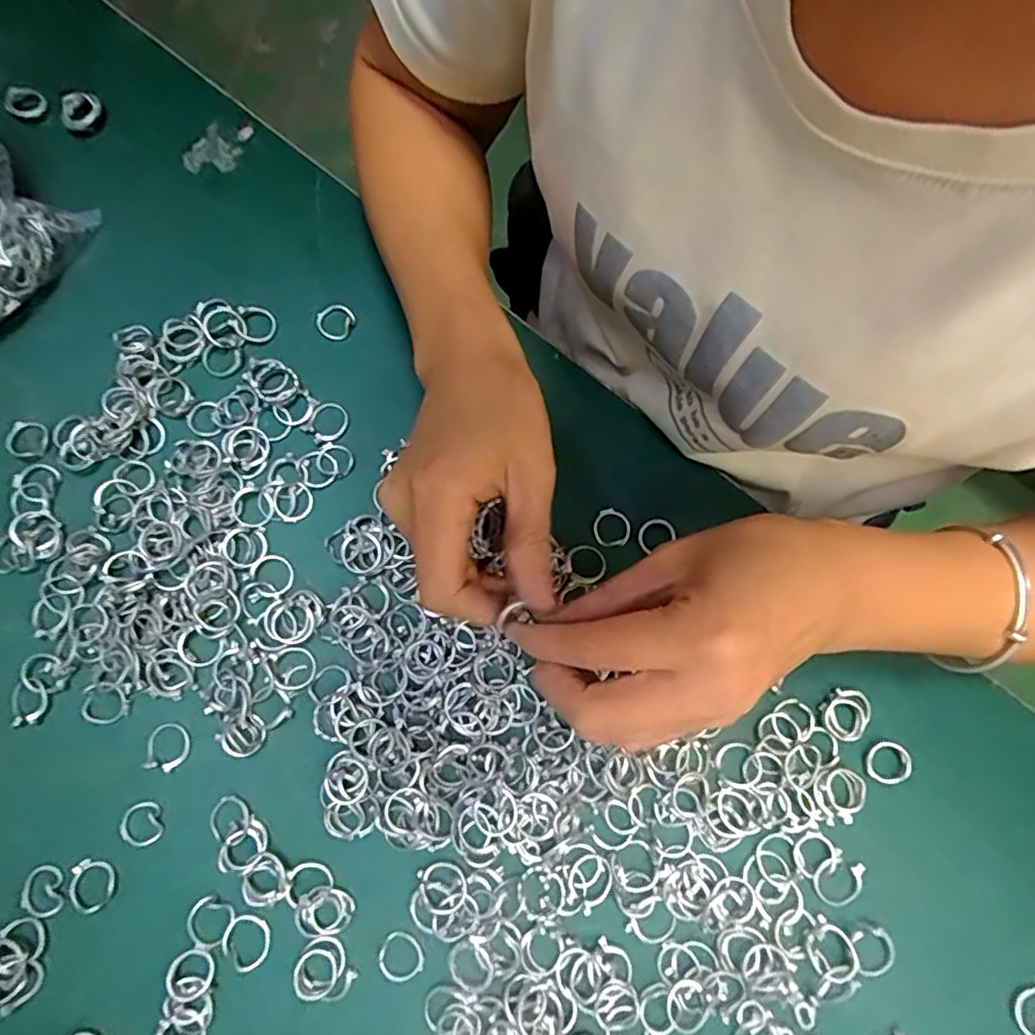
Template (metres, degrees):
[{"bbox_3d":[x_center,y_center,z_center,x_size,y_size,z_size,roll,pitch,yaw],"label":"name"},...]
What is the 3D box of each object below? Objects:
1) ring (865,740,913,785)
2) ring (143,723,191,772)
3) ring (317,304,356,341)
[{"bbox_3d":[0.183,0.121,0.301,0.020,0.005,0.020,0,79,1],"label":"ring"},{"bbox_3d":[-0.178,0.116,0.308,0.023,0.004,0.023,0,79,1],"label":"ring"},{"bbox_3d":[-0.105,-0.113,0.351,0.021,0.004,0.021,0,79,1],"label":"ring"}]

